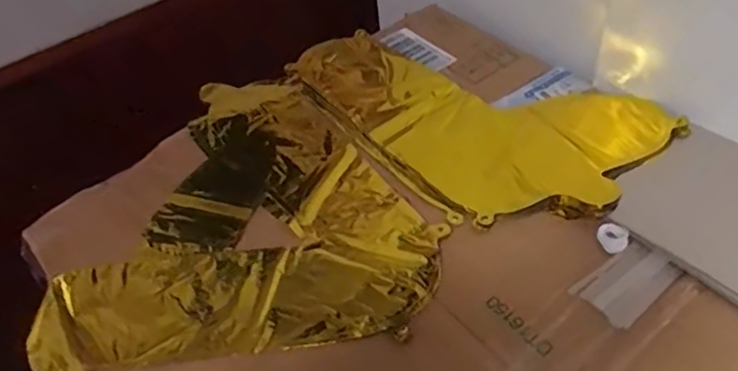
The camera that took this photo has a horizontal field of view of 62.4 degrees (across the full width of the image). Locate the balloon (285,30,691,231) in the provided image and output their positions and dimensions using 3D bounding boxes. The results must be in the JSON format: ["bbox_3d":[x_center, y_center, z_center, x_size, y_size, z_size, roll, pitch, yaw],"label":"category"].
[{"bbox_3d":[0.107,-0.091,0.676,0.256,0.039,0.388,-34,53,-23],"label":"balloon"}]

